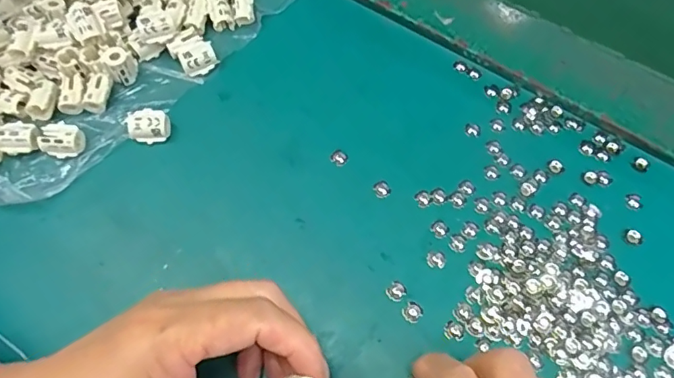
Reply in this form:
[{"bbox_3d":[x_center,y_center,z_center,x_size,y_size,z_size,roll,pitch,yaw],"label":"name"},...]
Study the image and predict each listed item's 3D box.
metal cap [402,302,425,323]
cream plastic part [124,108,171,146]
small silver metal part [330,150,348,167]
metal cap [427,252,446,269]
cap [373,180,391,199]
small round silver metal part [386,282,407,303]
[{"bbox_3d":[0.040,0.065,0.268,0.009,0.004,0.011,40,72,15],"label":"metal cap"},{"bbox_3d":[-0.114,-0.037,0.304,0.024,0.016,0.016,6,67,2],"label":"cream plastic part"},{"bbox_3d":[0.001,-0.019,0.306,0.010,0.004,0.010,0,67,0],"label":"small silver metal part"},{"bbox_3d":[0.056,0.039,0.281,0.011,0.004,0.009,5,67,2],"label":"metal cap"},{"bbox_3d":[0.027,0.000,0.298,0.010,0.004,0.011,0,67,0],"label":"cap"},{"bbox_3d":[0.032,0.055,0.273,0.009,0.004,0.011,40,72,15],"label":"small round silver metal part"}]

